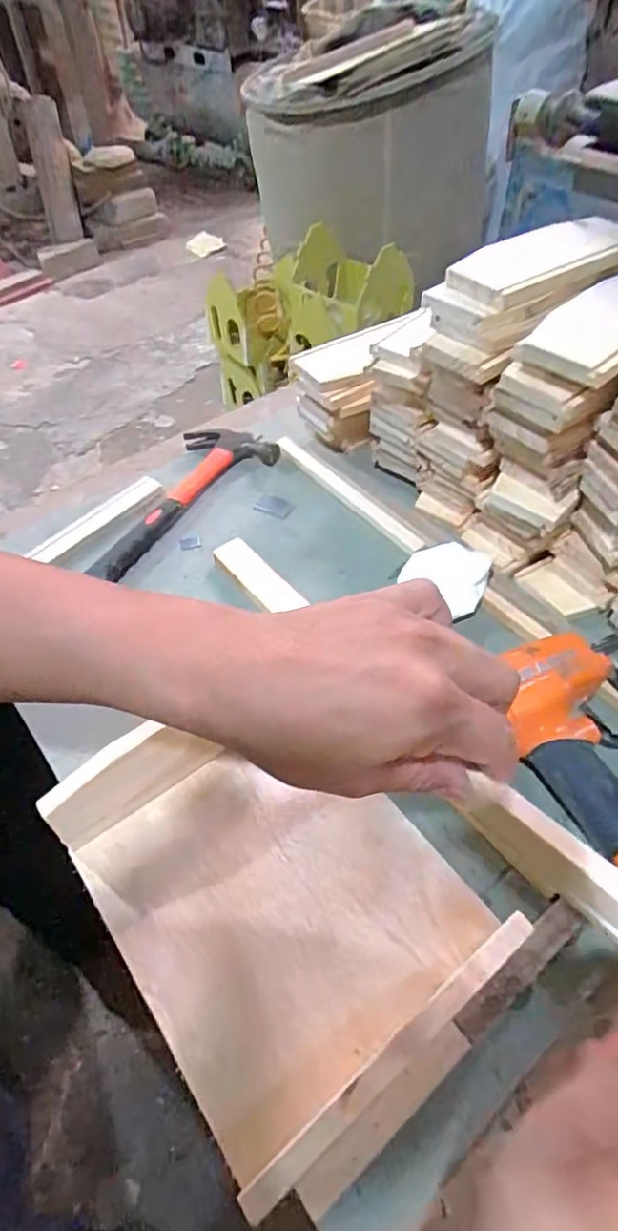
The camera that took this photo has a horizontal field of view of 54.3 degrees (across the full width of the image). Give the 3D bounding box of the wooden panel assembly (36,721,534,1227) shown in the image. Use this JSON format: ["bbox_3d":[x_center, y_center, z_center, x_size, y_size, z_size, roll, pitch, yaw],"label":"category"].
[{"bbox_3d":[-0.020,0.157,0.360,0.188,0.060,0.227,-31,57,-22],"label":"wooden panel assembly"}]

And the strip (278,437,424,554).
[{"bbox_3d":[0.040,-0.129,0.623,0.023,0.014,0.210,-34,58,-23],"label":"strip"}]

